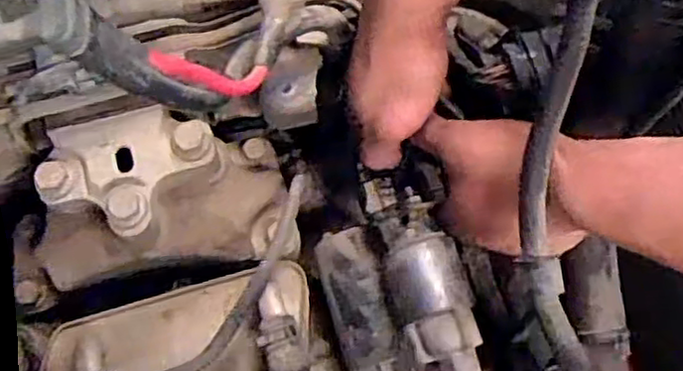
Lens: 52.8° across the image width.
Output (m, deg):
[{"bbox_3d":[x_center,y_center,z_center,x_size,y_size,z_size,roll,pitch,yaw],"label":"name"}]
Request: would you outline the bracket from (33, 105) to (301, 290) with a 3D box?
[{"bbox_3d":[-0.121,0.006,0.459,0.161,0.062,0.093,-6,73,-4],"label":"bracket"}]

